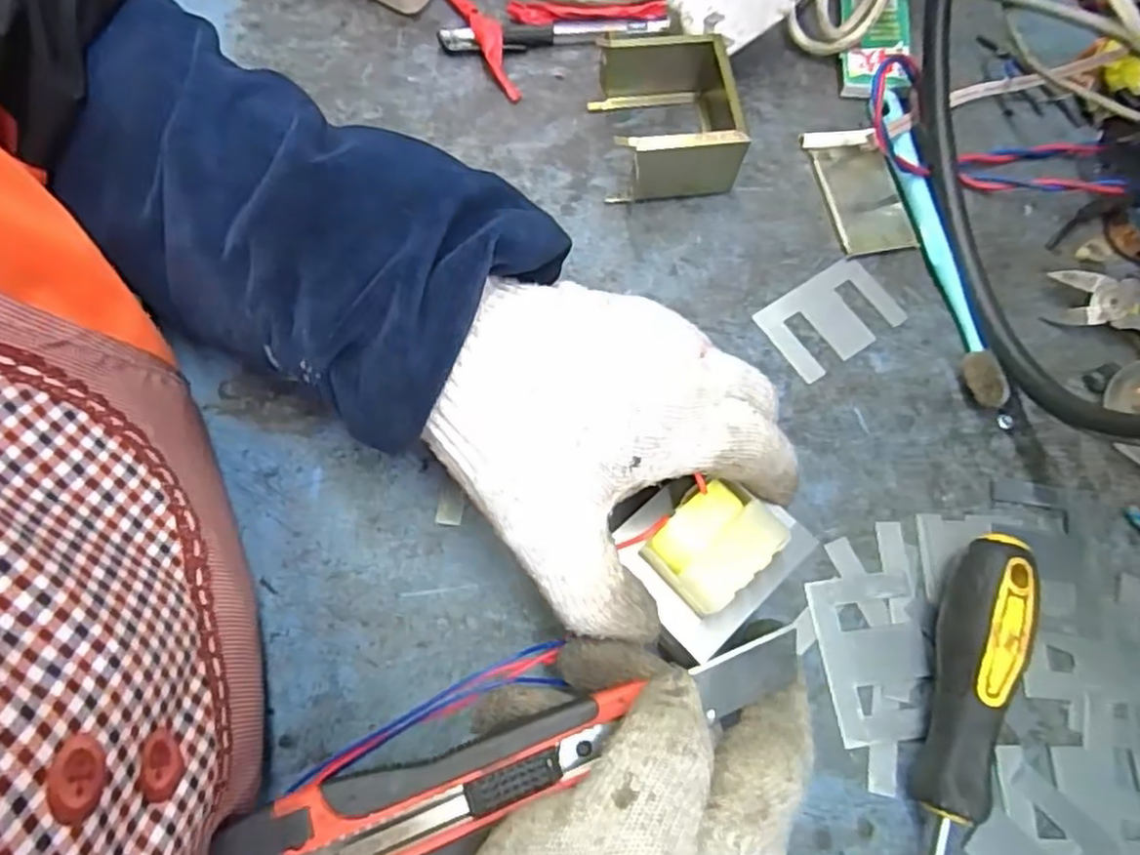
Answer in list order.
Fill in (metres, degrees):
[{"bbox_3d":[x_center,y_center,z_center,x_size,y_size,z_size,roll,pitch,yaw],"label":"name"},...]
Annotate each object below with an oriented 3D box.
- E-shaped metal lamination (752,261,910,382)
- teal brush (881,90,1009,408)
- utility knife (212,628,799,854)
[{"bbox_3d":[0.129,-0.055,0.340,0.065,0.004,0.043,-31,74,-11],"label":"E-shaped metal lamination"},{"bbox_3d":[0.183,-0.098,0.348,0.023,0.018,0.184,-5,71,-3],"label":"teal brush"},{"bbox_3d":[-0.011,0.111,0.227,0.193,0.013,0.038,-17,72,-15],"label":"utility knife"}]

